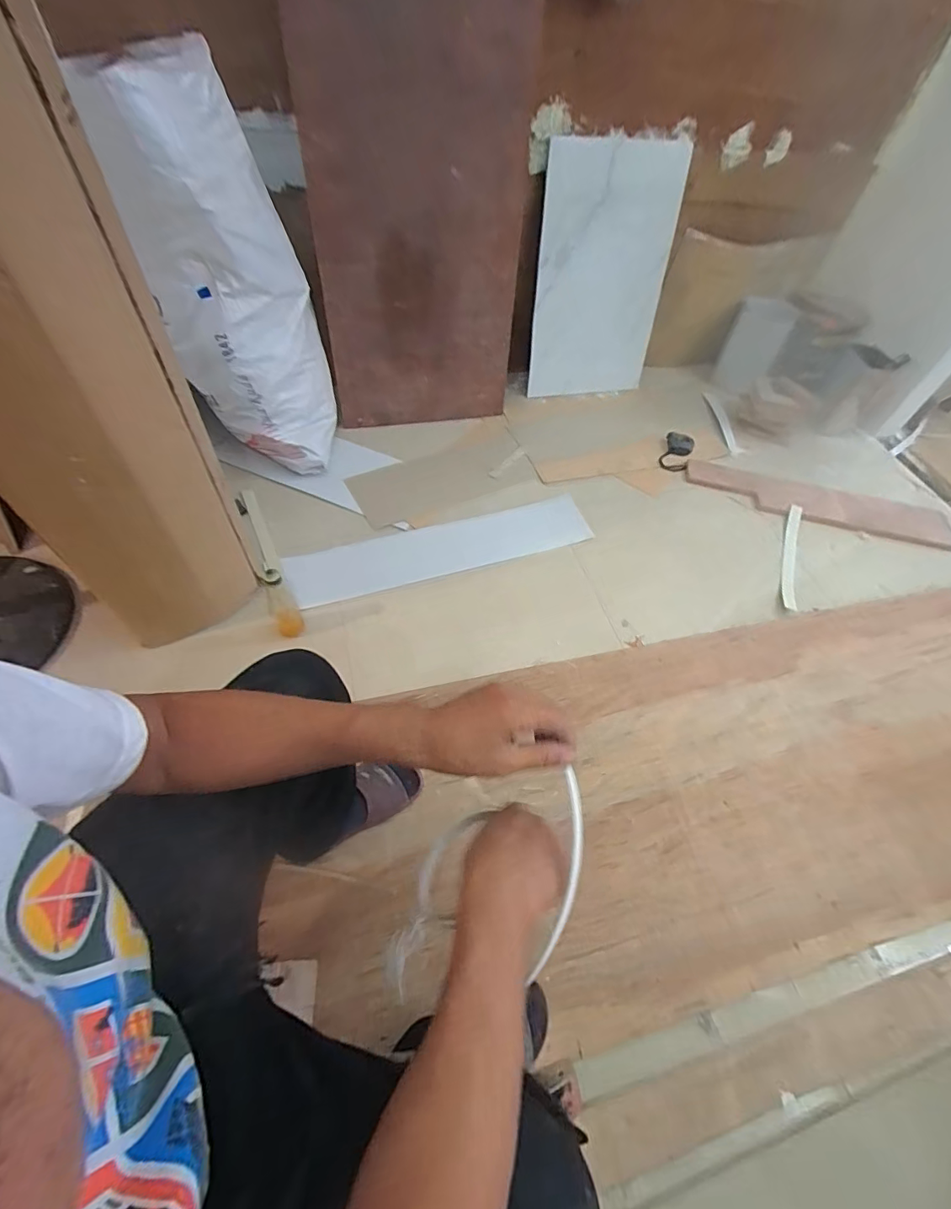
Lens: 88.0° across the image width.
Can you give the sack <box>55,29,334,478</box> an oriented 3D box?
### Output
[{"bbox_3d":[-0.513,-0.674,1.085,0.286,0.698,0.270,0,55,-5],"label":"sack"}]

